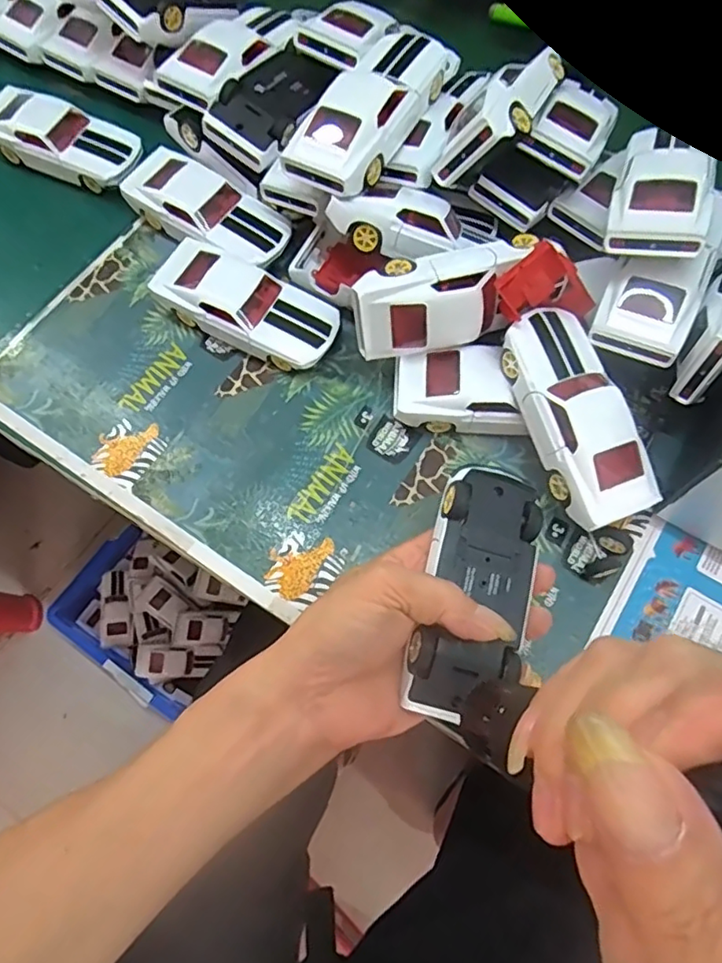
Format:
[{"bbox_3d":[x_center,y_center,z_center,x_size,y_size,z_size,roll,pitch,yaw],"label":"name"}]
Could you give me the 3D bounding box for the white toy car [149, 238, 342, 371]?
[{"bbox_3d":[-0.077,-0.117,0.398,0.126,0.031,0.055,23,69,9],"label":"white toy car"}]

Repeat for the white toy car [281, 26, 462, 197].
[{"bbox_3d":[0.006,-0.236,0.369,0.056,0.032,0.128,29,70,11],"label":"white toy car"}]

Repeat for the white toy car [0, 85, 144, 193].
[{"bbox_3d":[-0.230,-0.267,0.456,0.134,0.034,0.054,21,71,9],"label":"white toy car"}]

